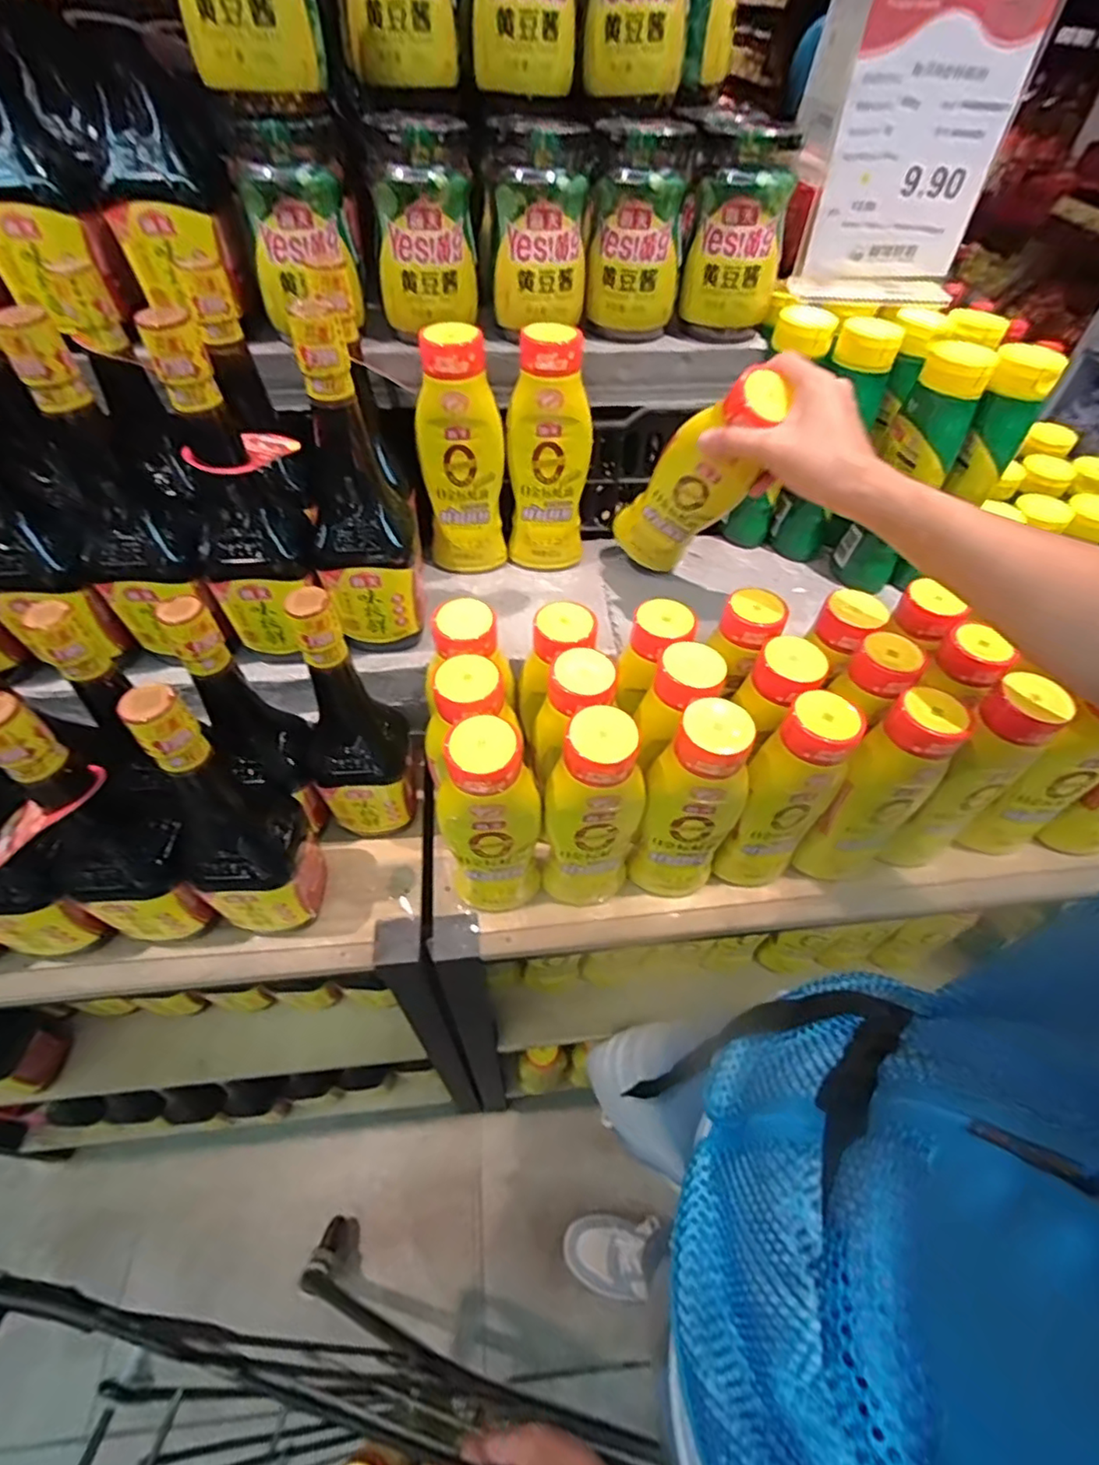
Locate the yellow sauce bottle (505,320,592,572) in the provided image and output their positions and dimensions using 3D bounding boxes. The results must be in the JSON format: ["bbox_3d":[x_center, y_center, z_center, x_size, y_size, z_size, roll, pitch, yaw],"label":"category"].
[{"bbox_3d":[-0.001,-0.264,0.597,0.075,0.211,0.050,8,52,5],"label":"yellow sauce bottle"}]

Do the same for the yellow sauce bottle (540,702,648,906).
[{"bbox_3d":[0.036,0.072,0.508,0.073,0.215,0.055,12,52,9],"label":"yellow sauce bottle"}]

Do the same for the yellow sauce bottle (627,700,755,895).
[{"bbox_3d":[0.117,0.067,0.515,0.069,0.220,0.055,25,55,17],"label":"yellow sauce bottle"}]

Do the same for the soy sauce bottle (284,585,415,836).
[{"bbox_3d":[-0.170,-0.001,0.533,0.086,0.270,0.069,-16,53,-13],"label":"soy sauce bottle"}]

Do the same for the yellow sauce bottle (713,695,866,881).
[{"bbox_3d":[0.195,0.059,0.519,0.062,0.207,0.059,34,58,23],"label":"yellow sauce bottle"}]

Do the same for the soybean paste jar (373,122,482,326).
[{"bbox_3d":[-0.101,-0.424,0.517,0.081,0.121,0.075,0,51,-1],"label":"soybean paste jar"}]

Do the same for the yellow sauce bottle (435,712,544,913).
[{"bbox_3d":[-0.048,0.078,0.504,0.077,0.223,0.053,-7,52,-7],"label":"yellow sauce bottle"}]

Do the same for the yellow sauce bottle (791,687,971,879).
[{"bbox_3d":[0.275,0.058,0.521,0.061,0.205,0.066,38,60,26],"label":"yellow sauce bottle"}]

